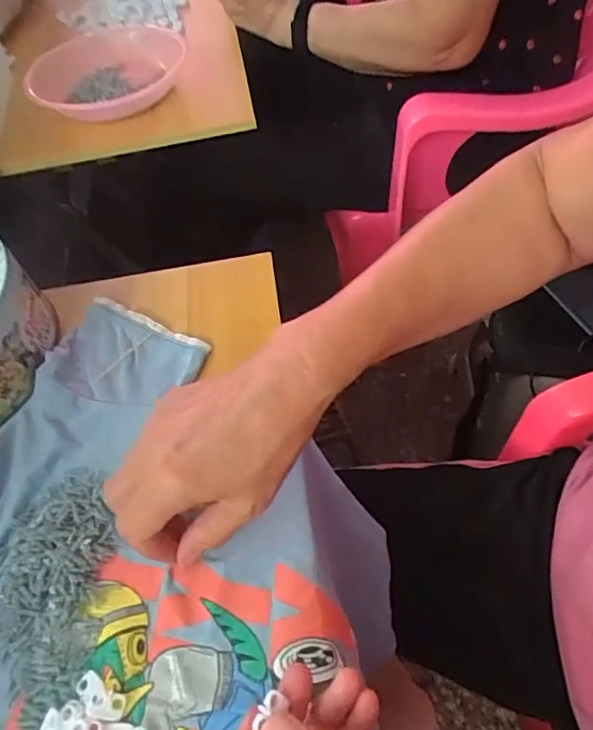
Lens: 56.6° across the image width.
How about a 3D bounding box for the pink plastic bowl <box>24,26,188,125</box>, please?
[{"bbox_3d":[-0.229,-0.356,0.686,0.168,0.056,0.171,-8,52,1],"label":"pink plastic bowl"}]

